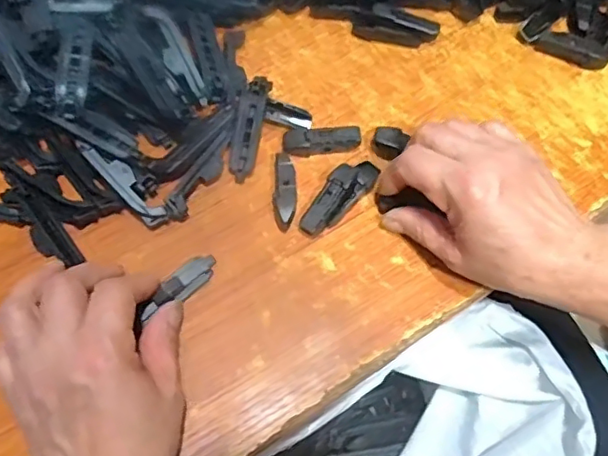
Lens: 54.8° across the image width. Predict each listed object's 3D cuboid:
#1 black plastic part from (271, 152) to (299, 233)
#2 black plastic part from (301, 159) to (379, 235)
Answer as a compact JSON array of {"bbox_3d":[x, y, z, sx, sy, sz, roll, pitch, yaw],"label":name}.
[{"bbox_3d":[-0.012,-0.024,0.392,0.016,0.013,0.050,5,67,0],"label":"black plastic part"},{"bbox_3d":[0.023,-0.023,0.390,0.023,0.019,0.067,40,72,14],"label":"black plastic part"}]

